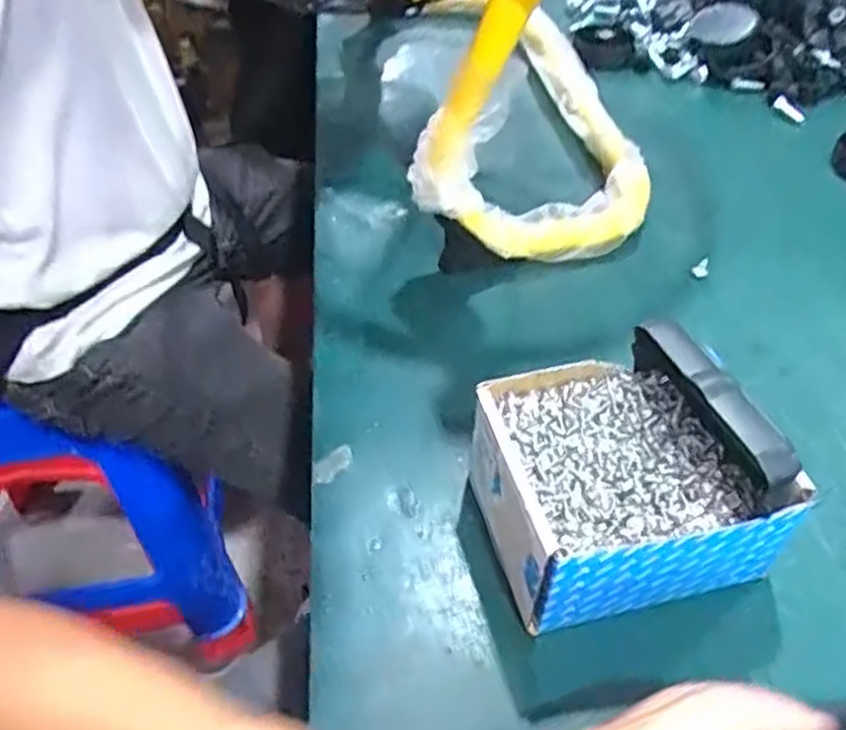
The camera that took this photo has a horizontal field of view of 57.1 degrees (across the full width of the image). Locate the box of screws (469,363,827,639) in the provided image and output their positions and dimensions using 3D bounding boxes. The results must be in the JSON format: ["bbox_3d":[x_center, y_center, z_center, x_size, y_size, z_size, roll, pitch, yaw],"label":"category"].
[{"bbox_3d":[0.101,0.060,0.402,0.139,0.071,0.115,-10,46,-9],"label":"box of screws"}]

